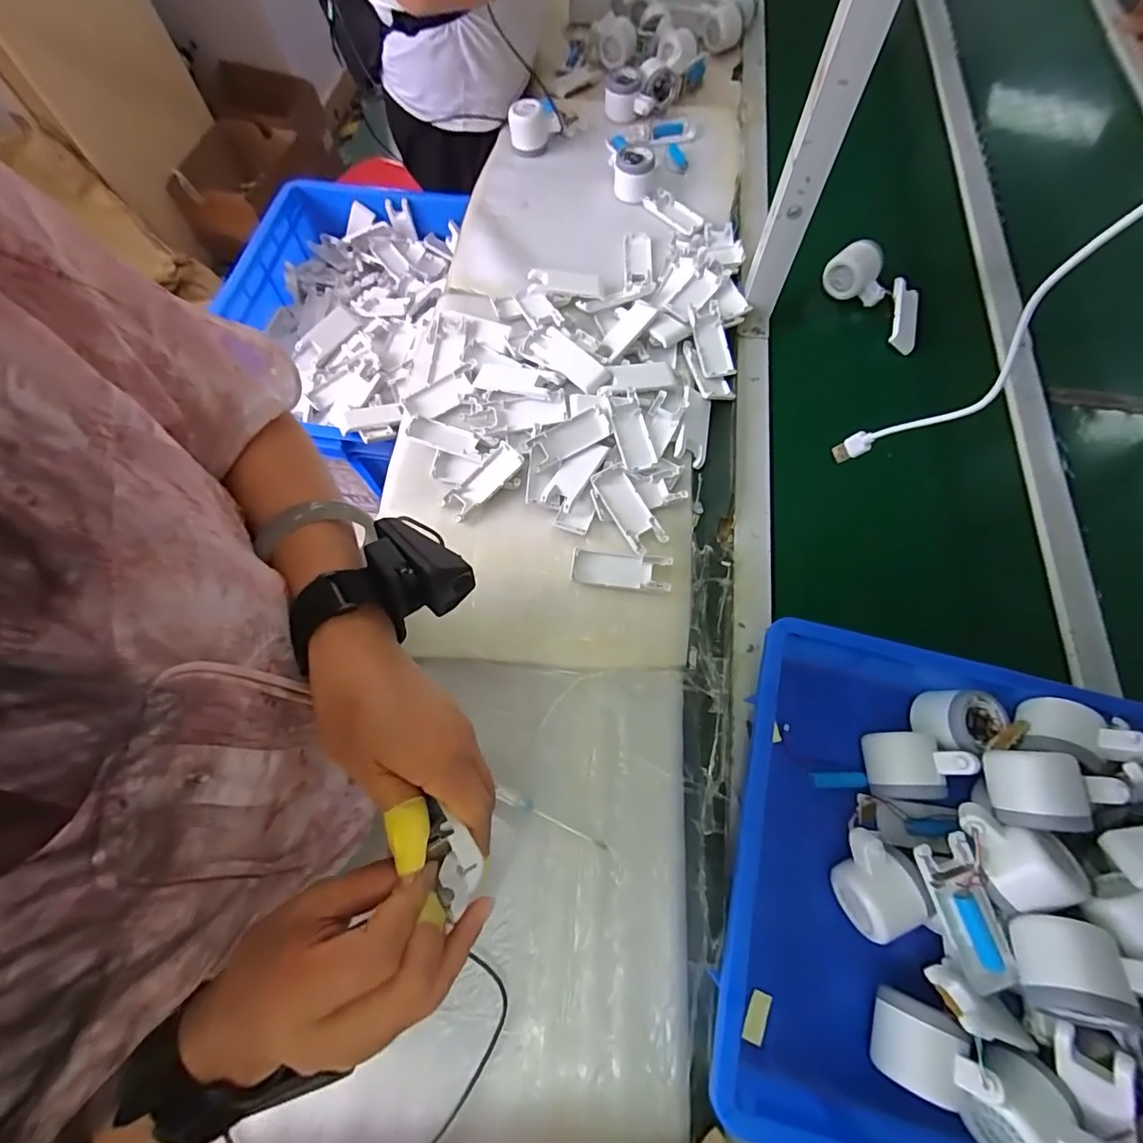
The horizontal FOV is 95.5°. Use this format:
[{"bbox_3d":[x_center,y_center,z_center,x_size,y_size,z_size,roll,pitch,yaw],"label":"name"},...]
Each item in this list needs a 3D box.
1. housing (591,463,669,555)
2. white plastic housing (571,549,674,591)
[{"bbox_3d":[0.063,-0.069,0.572,0.040,0.021,0.102,-27,71,-11],"label":"housing"},{"bbox_3d":[0.052,-0.002,0.554,0.102,0.012,0.037,7,69,2],"label":"white plastic housing"}]

